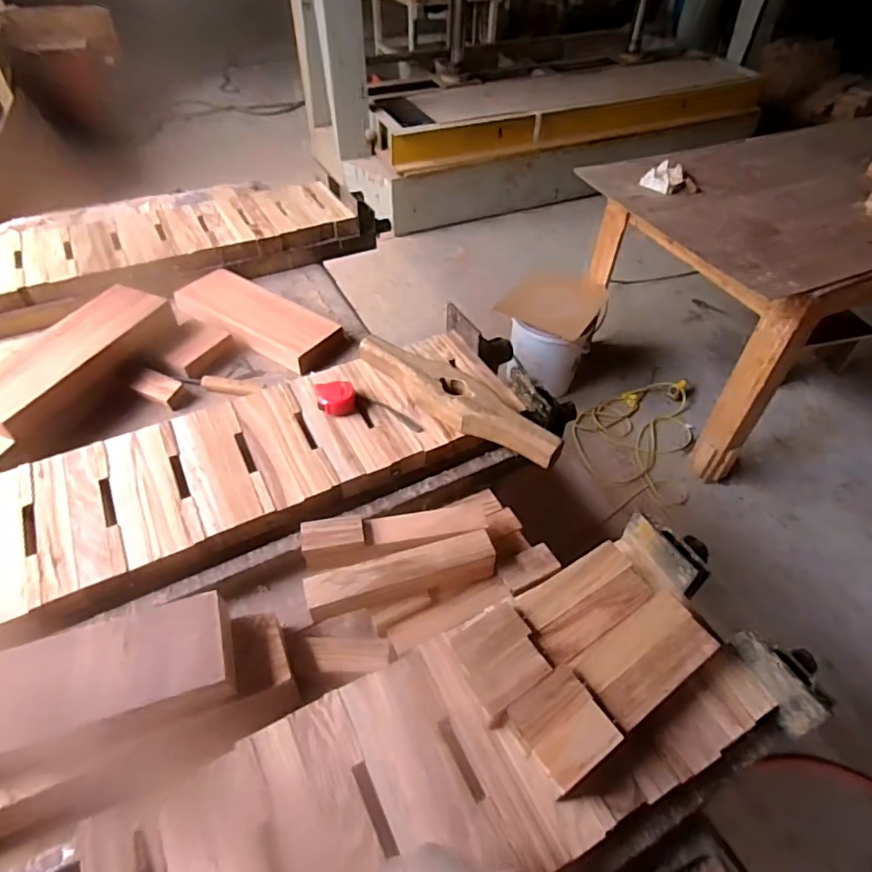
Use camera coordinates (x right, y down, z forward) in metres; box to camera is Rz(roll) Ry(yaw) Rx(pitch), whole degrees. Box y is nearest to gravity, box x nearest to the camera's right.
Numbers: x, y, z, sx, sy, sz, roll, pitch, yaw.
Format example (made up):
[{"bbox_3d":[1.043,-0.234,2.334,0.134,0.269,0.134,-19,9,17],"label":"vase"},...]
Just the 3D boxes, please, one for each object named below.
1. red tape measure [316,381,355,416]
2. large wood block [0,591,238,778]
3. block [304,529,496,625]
[{"bbox_3d":[-0.169,-0.063,0.932,0.066,0.039,0.058,-8,50,-10],"label":"red tape measure"},{"bbox_3d":[-0.416,0.284,0.612,0.357,0.049,0.120,-14,51,-14],"label":"large wood block"},{"bbox_3d":[-0.044,0.190,0.748,0.250,0.053,0.052,-13,51,-14],"label":"block"}]

